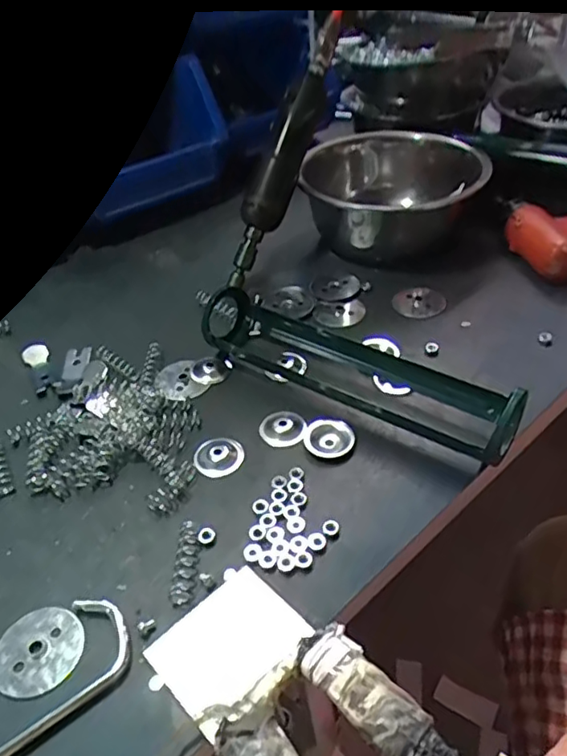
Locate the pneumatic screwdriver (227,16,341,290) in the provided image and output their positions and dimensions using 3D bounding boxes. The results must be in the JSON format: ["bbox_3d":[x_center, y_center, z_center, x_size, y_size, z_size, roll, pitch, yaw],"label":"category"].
[{"bbox_3d":[0.003,-0.210,0.550,0.033,0.031,0.256,22,92,27],"label":"pneumatic screwdriver"}]

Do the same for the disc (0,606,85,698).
[{"bbox_3d":[-0.131,0.144,0.312,0.045,0.004,0.044,-33,49,-30],"label":"disc"}]

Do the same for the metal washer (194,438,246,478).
[{"bbox_3d":[-0.044,0.053,0.404,0.032,0.004,0.032,-2,41,2],"label":"metal washer"}]

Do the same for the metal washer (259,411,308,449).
[{"bbox_3d":[0.000,0.035,0.422,0.033,0.005,0.038,7,42,13],"label":"metal washer"}]

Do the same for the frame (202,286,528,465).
[{"bbox_3d":[0.039,-0.010,0.443,0.272,0.045,0.068,27,49,30],"label":"frame"}]

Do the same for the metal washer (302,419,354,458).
[{"bbox_3d":[0.032,0.042,0.411,0.034,0.007,0.035,-2,41,2],"label":"metal washer"}]

